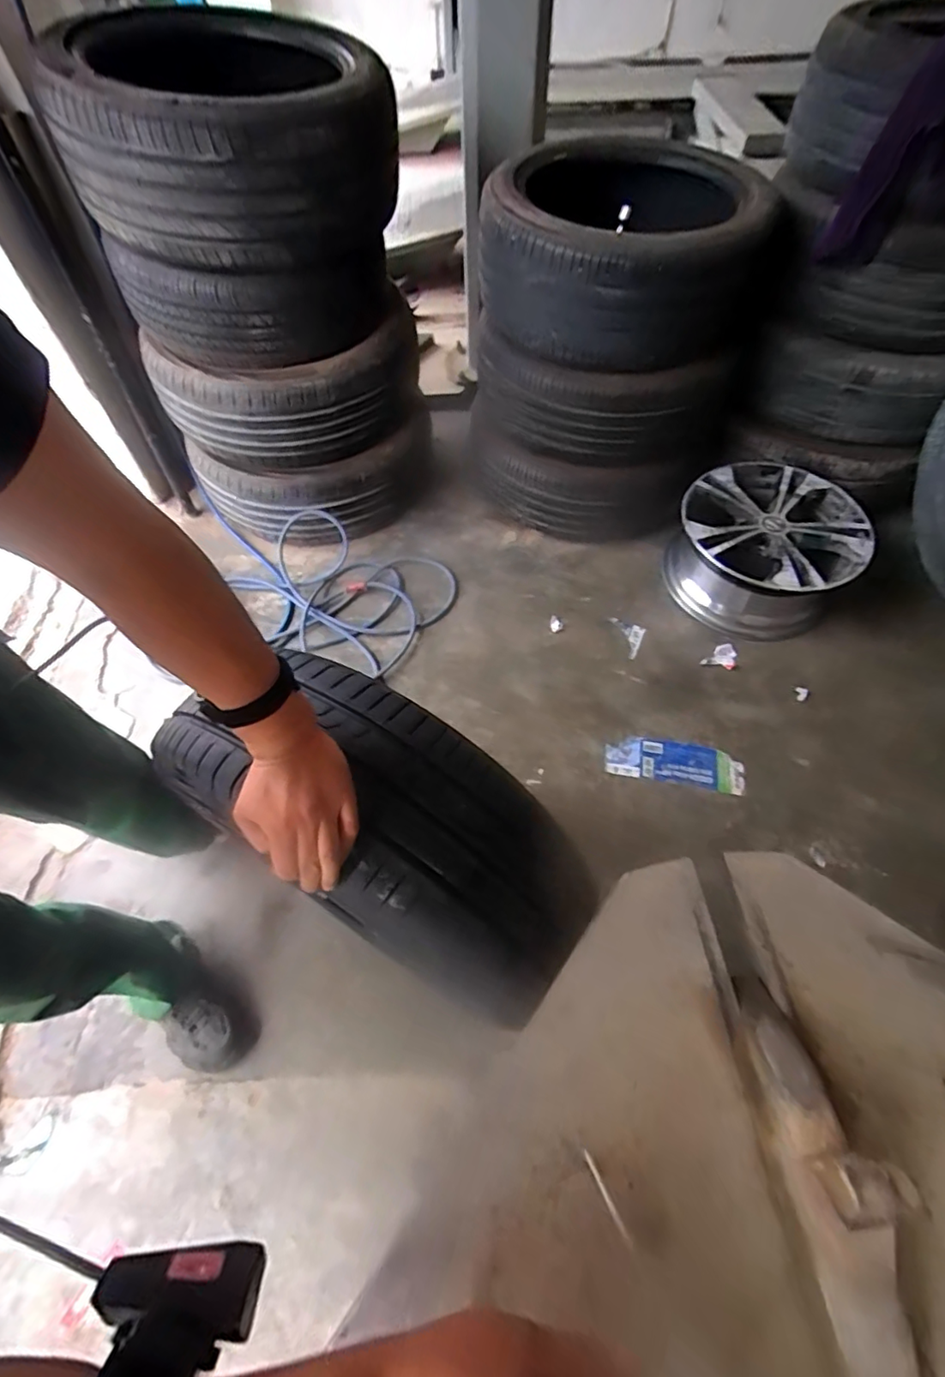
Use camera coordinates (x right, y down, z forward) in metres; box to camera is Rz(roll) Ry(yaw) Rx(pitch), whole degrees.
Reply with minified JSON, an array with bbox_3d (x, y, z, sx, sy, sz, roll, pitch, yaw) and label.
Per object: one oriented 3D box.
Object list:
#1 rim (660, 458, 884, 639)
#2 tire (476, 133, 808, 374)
[{"bbox_3d":[0.714,-0.344,1.383,0.378,0.207,0.402,0,59,0],"label":"rim"},{"bbox_3d":[0.323,-0.994,1.249,0.607,0.232,0.595,6,60,5],"label":"tire"}]

